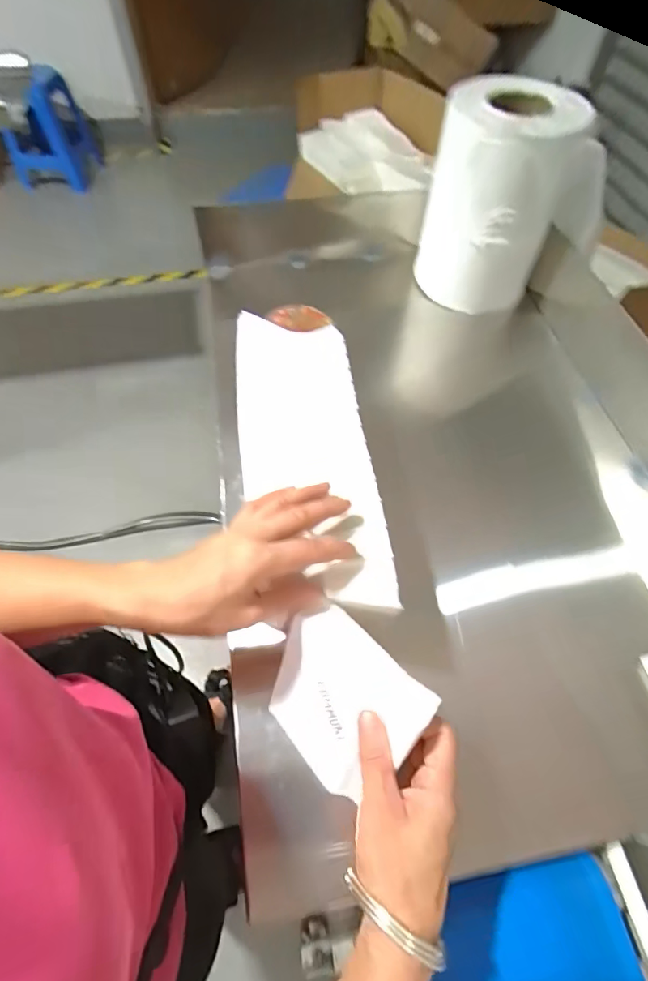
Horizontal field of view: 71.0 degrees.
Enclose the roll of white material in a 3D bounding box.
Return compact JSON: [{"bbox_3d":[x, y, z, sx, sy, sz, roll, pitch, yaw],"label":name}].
[{"bbox_3d":[0.230,-0.387,0.639,0.148,0.258,0.147,0,58,-1],"label":"roll of white material"}]

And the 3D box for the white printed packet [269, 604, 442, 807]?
[{"bbox_3d":[0.009,0.163,0.340,0.111,0.125,0.016,34,23,25],"label":"white printed packet"}]

